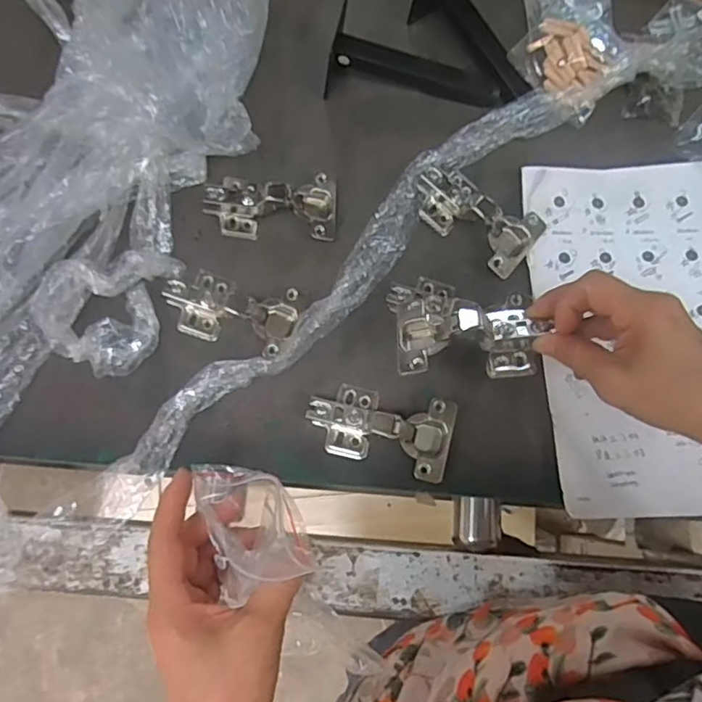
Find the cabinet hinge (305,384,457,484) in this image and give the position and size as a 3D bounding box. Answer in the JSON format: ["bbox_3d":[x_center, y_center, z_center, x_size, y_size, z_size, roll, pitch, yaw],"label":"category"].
[{"bbox_3d":[0.022,0.057,0.433,0.105,0.028,0.056,14,77,5],"label":"cabinet hinge"}]

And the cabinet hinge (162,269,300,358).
[{"bbox_3d":[-0.093,-0.034,0.457,0.098,0.030,0.057,16,77,5],"label":"cabinet hinge"}]

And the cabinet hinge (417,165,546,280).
[{"bbox_3d":[0.104,-0.114,0.470,0.103,0.030,0.056,41,81,10],"label":"cabinet hinge"}]

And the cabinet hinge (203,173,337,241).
[{"bbox_3d":[-0.065,-0.121,0.478,0.104,0.035,0.053,2,76,2],"label":"cabinet hinge"}]

